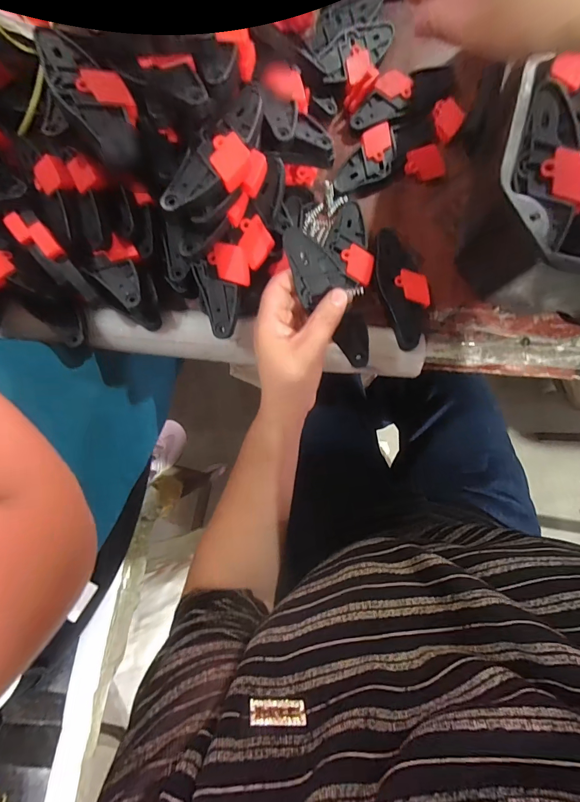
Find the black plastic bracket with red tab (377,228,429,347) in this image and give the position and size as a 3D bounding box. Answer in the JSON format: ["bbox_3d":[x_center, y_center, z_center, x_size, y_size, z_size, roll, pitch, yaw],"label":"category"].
[{"bbox_3d":[0.116,-0.116,0.374,0.049,0.018,0.124,-13,88,-4],"label":"black plastic bracket with red tab"}]

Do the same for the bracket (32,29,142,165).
[{"bbox_3d":[-0.152,-0.237,0.282,0.045,0.022,0.096,-38,103,-4],"label":"bracket"}]

